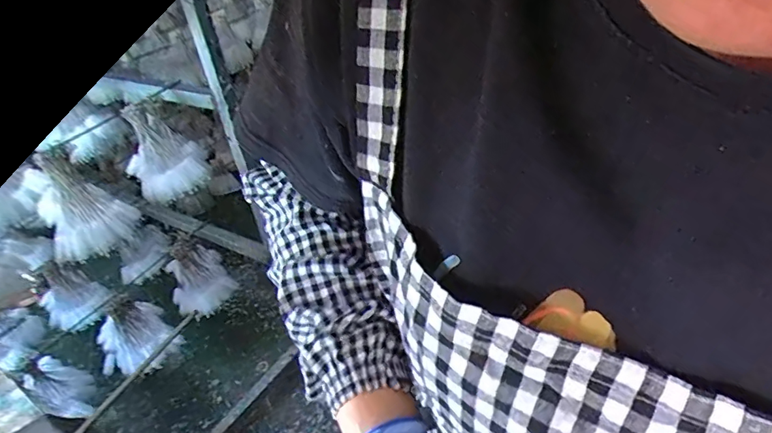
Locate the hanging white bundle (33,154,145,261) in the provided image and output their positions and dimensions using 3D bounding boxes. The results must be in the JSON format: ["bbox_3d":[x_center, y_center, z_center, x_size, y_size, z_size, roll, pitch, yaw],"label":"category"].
[{"bbox_3d":[-0.537,-0.028,0.895,0.135,0.161,0.129,-30,41,-29],"label":"hanging white bundle"}]

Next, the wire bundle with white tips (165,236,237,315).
[{"bbox_3d":[-0.490,0.152,1.336,0.150,0.185,0.110,-24,40,-21],"label":"wire bundle with white tips"}]

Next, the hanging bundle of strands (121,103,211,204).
[{"bbox_3d":[-0.437,-0.131,1.008,0.141,0.193,0.120,-23,38,-21],"label":"hanging bundle of strands"}]

